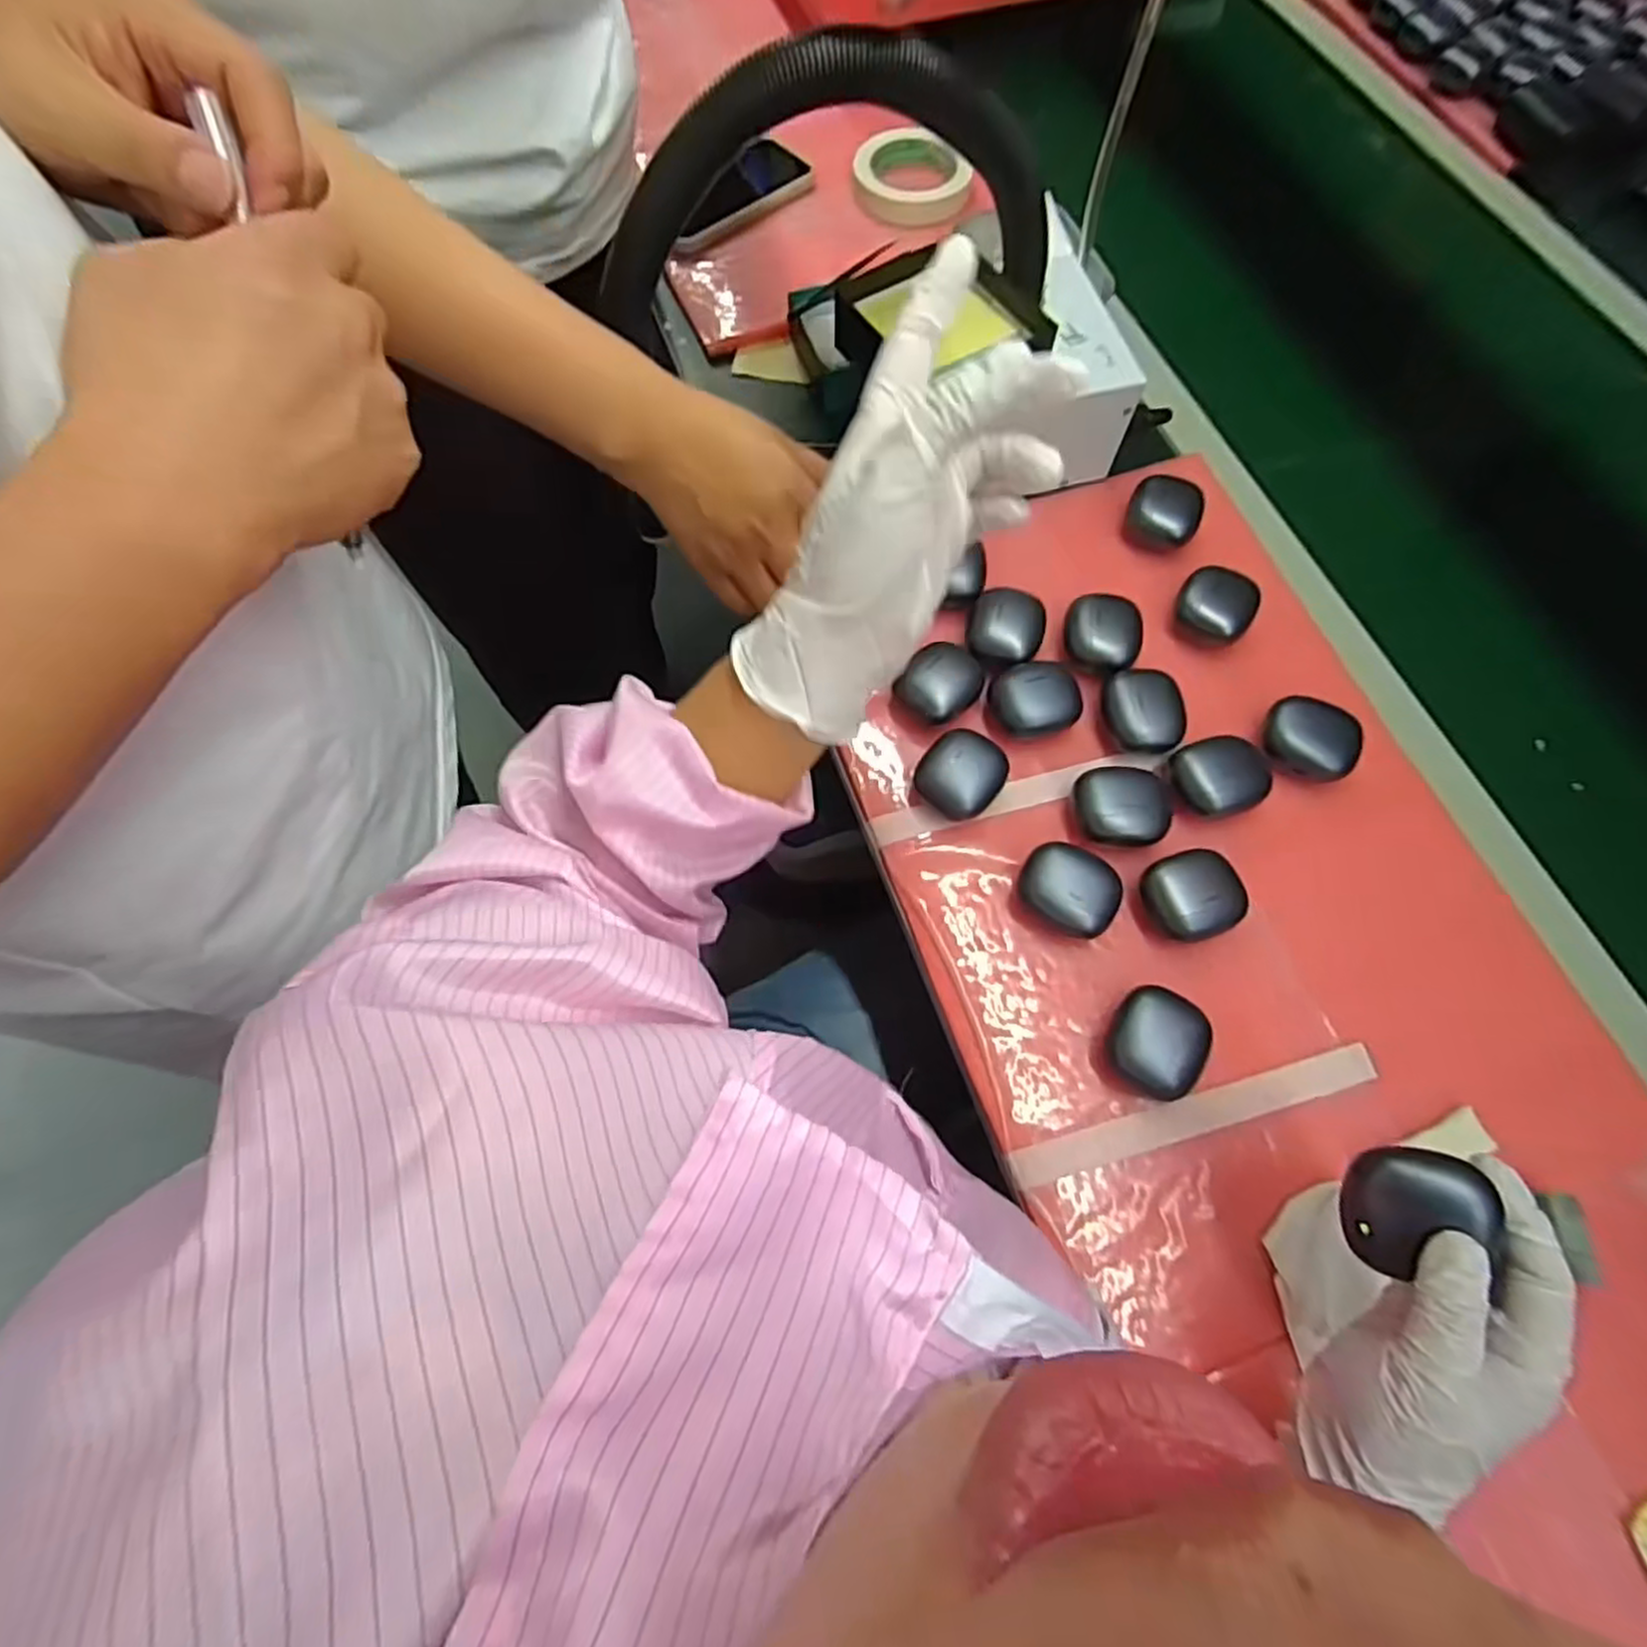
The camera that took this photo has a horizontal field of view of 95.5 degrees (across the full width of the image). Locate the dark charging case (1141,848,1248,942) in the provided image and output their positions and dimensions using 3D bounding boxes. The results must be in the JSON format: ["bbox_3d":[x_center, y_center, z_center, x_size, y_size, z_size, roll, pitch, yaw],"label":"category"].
[{"bbox_3d":[0.218,0.043,0.445,0.052,0.022,0.049,-19,70,-8],"label":"dark charging case"}]

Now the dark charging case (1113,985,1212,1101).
[{"bbox_3d":[0.184,0.121,0.413,0.045,0.026,0.055,25,70,9],"label":"dark charging case"}]

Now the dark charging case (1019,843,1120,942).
[{"bbox_3d":[0.145,0.040,0.445,0.055,0.024,0.045,26,70,9],"label":"dark charging case"}]

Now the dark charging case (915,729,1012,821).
[{"bbox_3d":[0.086,-0.028,0.474,0.054,0.029,0.050,-42,74,-15],"label":"dark charging case"}]

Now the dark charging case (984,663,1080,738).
[{"bbox_3d":[0.138,-0.082,0.497,0.056,0.030,0.044,-10,69,-5],"label":"dark charging case"}]

